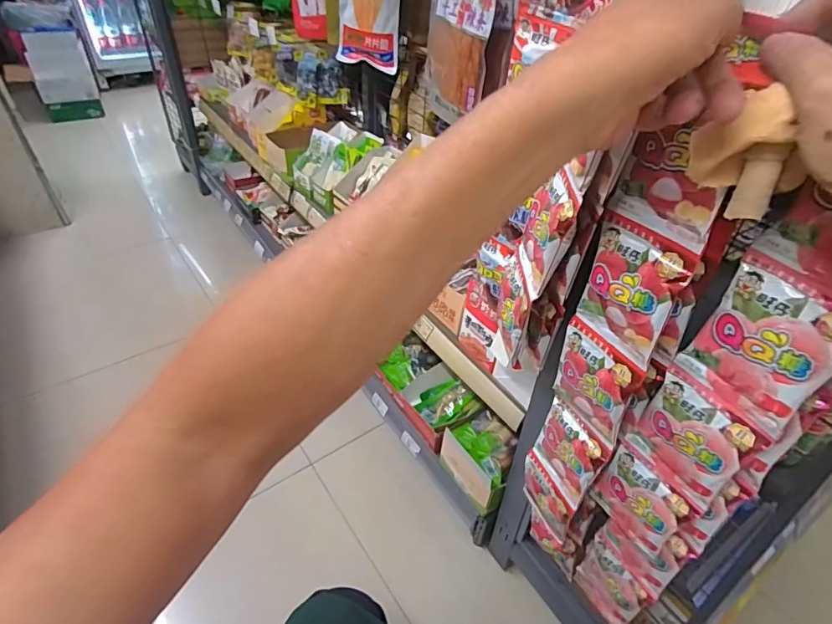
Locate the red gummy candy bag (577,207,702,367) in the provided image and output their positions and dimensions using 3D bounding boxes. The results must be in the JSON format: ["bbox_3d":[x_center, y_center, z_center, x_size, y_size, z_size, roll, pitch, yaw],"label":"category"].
[{"bbox_3d":[0.180,-0.018,0.403,0.019,0.110,0.090,-15,44,-20],"label":"red gummy candy bag"}]

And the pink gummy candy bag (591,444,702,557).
[{"bbox_3d":[0.234,0.201,0.494,0.015,0.103,0.085,-23,47,-27],"label":"pink gummy candy bag"}]

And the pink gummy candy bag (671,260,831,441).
[{"bbox_3d":[0.257,0.029,0.350,0.020,0.106,0.085,-20,46,-25],"label":"pink gummy candy bag"}]

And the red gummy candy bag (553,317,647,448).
[{"bbox_3d":[0.175,0.070,0.467,0.012,0.100,0.088,-16,44,-20],"label":"red gummy candy bag"}]

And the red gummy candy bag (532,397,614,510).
[{"bbox_3d":[0.175,0.161,0.543,0.015,0.113,0.083,-15,44,-20],"label":"red gummy candy bag"}]

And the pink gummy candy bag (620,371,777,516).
[{"bbox_3d":[0.241,0.118,0.423,0.012,0.114,0.086,-22,47,-27],"label":"pink gummy candy bag"}]

